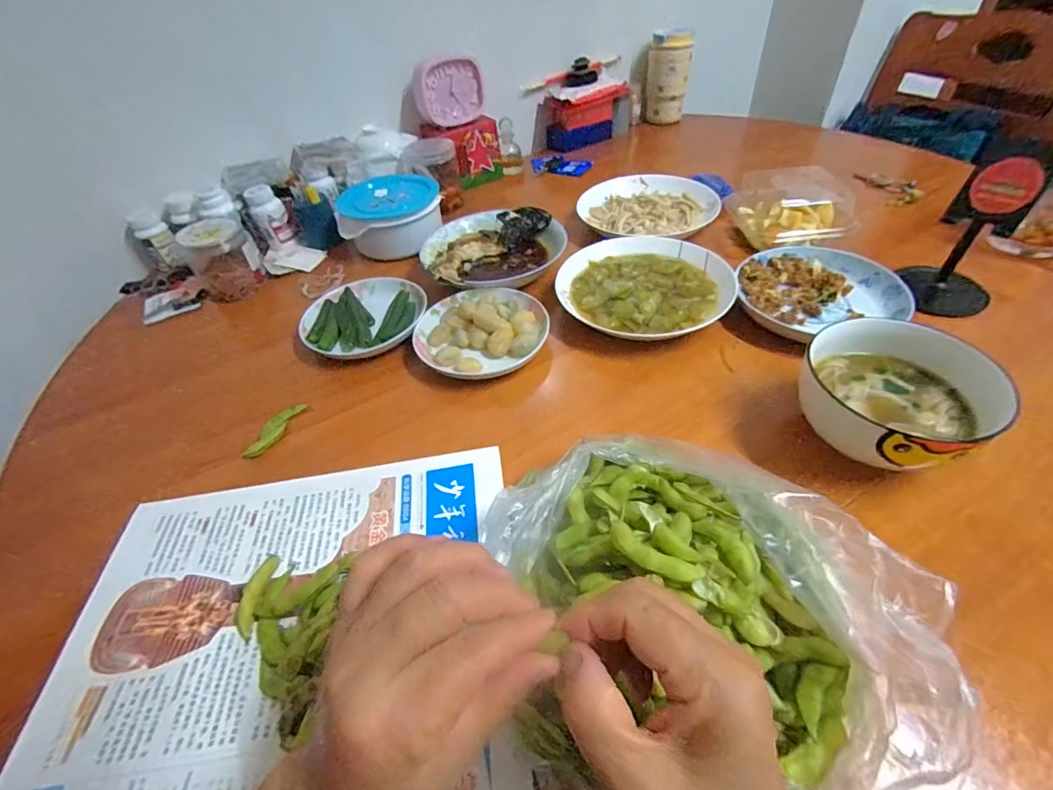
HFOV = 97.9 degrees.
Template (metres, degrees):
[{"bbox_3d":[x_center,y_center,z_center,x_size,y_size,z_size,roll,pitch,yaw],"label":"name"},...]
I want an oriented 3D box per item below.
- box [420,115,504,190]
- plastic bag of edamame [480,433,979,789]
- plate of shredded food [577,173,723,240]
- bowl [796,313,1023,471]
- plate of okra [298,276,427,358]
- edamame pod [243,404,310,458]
[{"bbox_3d":[-0.125,-0.481,0.902,0.101,0.103,0.112,-34,52,-24],"label":"box"},{"bbox_3d":[0.096,0.120,0.291,0.225,0.078,0.229,-9,46,-3],"label":"plastic bag of edamame"},{"bbox_3d":[0.189,-0.294,0.713,0.202,0.029,0.164,19,51,23],"label":"plate of shredded food"},{"bbox_3d":[0.301,0.012,0.388,0.108,0.077,0.130,-13,46,-6],"label":"bowl"},{"bbox_3d":[-0.206,-0.102,0.589,0.150,0.030,0.140,-3,46,3],"label":"plate of okra"},{"bbox_3d":[-0.259,0.036,0.475,0.020,0.014,0.073,16,50,21],"label":"edamame pod"}]

